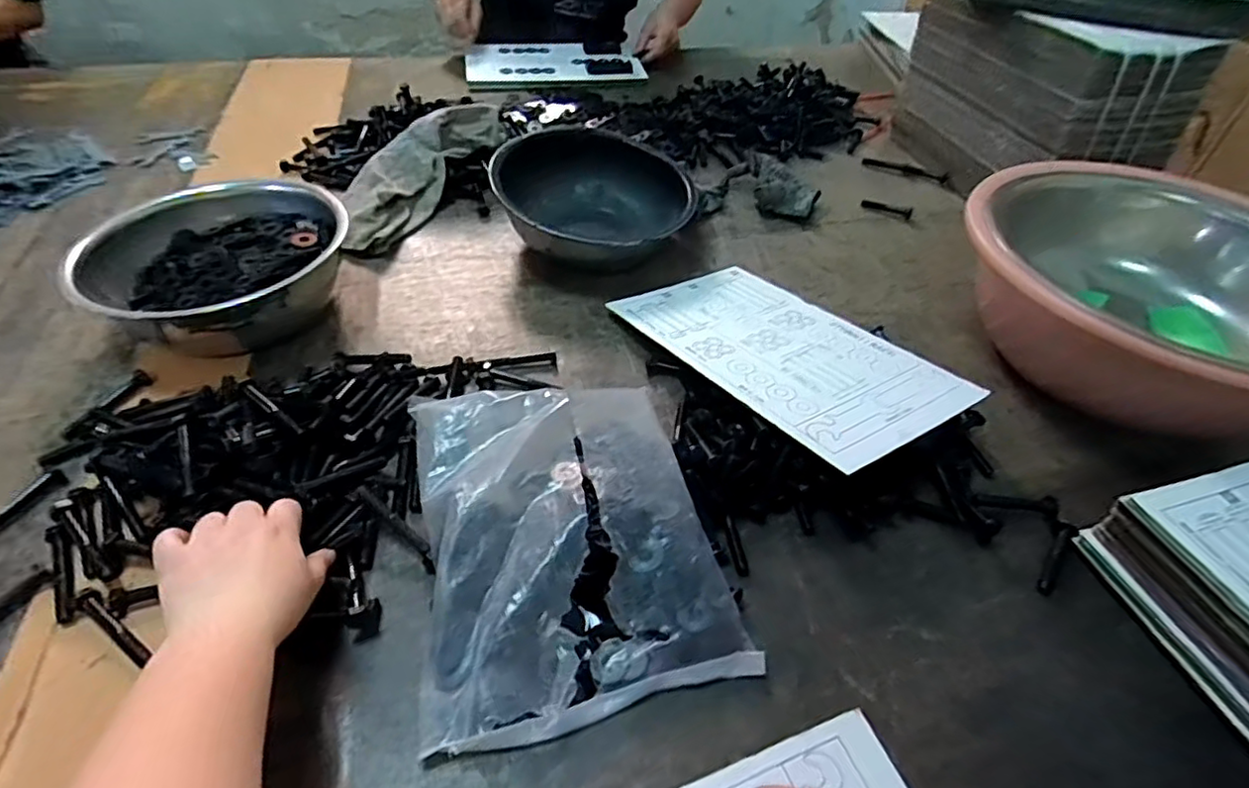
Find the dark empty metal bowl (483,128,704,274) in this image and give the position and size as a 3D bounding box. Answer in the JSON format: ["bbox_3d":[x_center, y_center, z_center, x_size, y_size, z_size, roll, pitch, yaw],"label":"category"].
[{"bbox_3d":[-0.038,-0.234,0.779,0.229,0.087,0.239,3,45,-3],"label":"dark empty metal bowl"}]

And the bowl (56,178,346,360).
[{"bbox_3d":[-0.405,-0.131,0.641,0.232,0.098,0.190,-20,50,-23],"label":"bowl"}]

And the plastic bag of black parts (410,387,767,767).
[{"bbox_3d":[-0.039,0.101,0.459,0.203,0.067,0.240,-7,46,-12],"label":"plastic bag of black parts"}]

